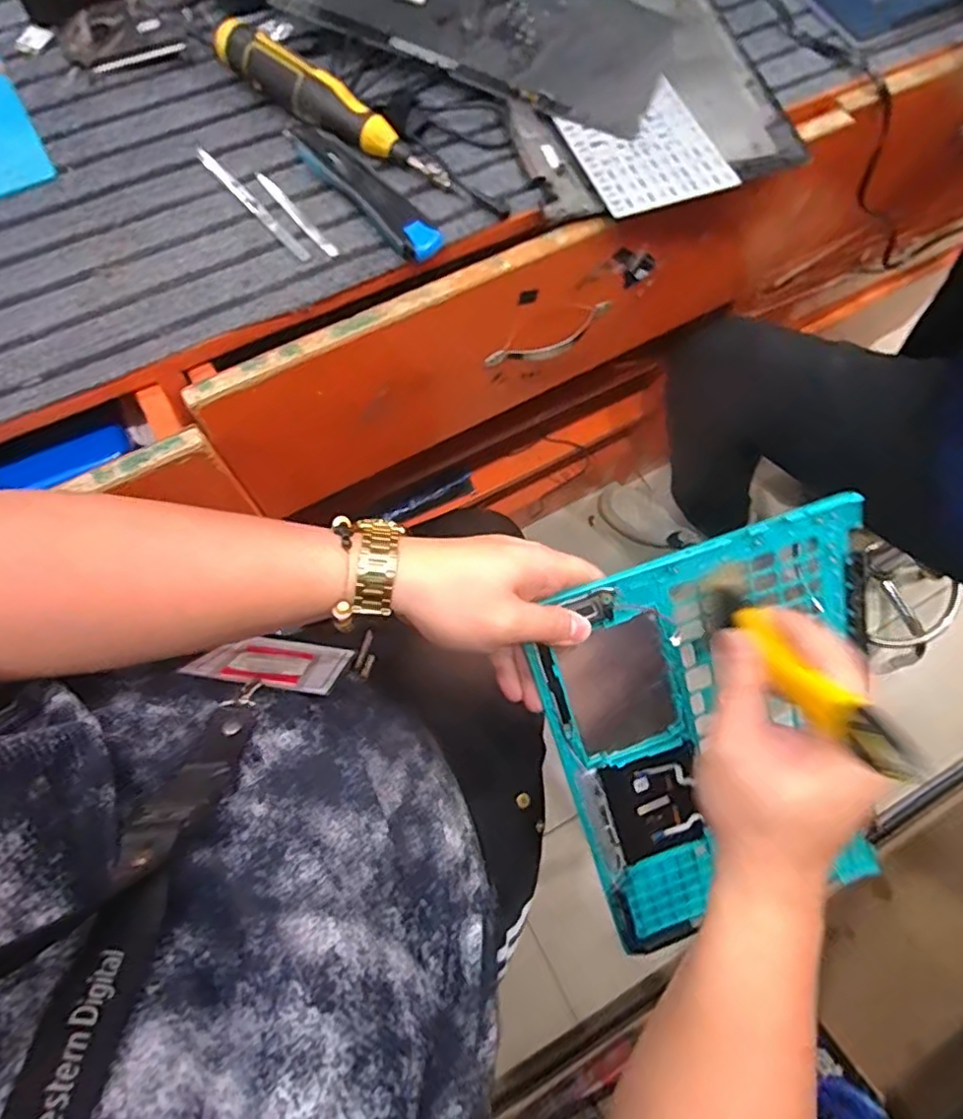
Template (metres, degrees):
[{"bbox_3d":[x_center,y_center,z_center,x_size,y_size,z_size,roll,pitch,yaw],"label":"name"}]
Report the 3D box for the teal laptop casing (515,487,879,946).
[{"bbox_3d":[0.181,0.146,0.466,0.229,0.011,0.354,-20,113,-2],"label":"teal laptop casing"}]

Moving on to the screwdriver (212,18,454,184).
[{"bbox_3d":[-0.116,-0.356,0.484,0.215,0.045,0.034,27,71,8],"label":"screwdriver"}]

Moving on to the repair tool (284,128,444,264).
[{"bbox_3d":[-0.089,-0.285,0.475,0.035,0.014,0.165,-39,76,-15],"label":"repair tool"}]

